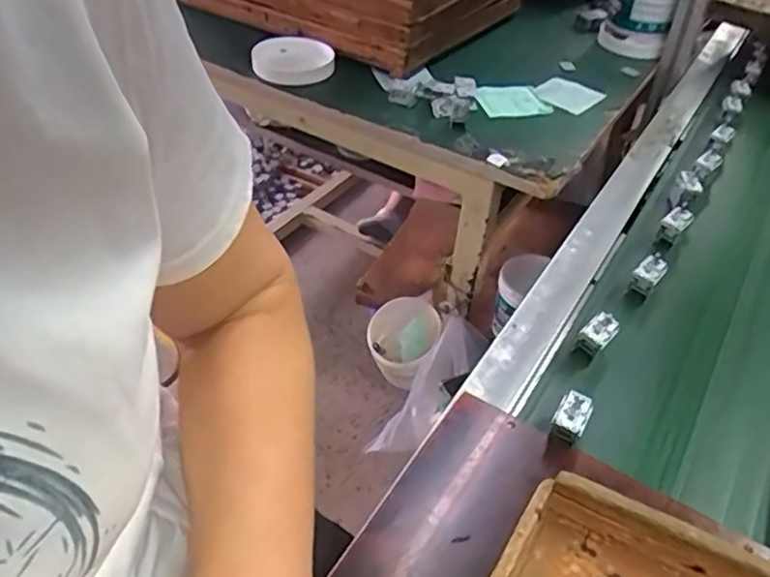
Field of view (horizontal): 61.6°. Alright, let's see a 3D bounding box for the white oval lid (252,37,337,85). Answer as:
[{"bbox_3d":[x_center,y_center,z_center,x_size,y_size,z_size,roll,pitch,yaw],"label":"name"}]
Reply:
[{"bbox_3d":[-0.138,-0.342,0.970,0.132,0.061,0.032,15,36,17],"label":"white oval lid"}]

